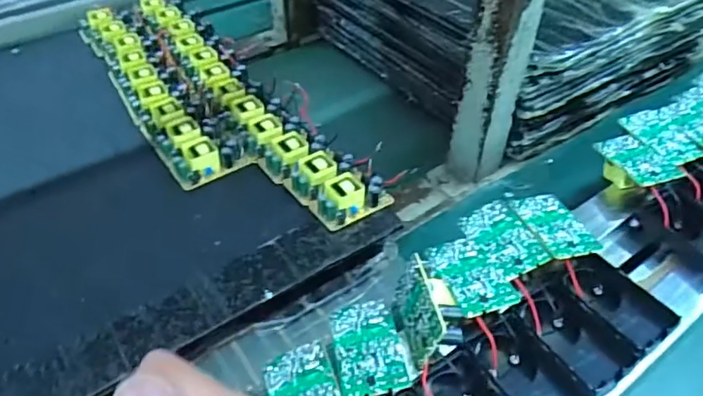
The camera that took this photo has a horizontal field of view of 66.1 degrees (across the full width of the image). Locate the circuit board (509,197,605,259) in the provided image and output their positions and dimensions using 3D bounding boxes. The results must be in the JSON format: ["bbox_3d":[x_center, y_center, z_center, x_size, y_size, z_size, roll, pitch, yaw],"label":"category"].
[{"bbox_3d":[0.141,0.019,0.375,0.037,0.004,0.061,-11,40,-13],"label":"circuit board"}]

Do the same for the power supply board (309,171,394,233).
[{"bbox_3d":[0.000,-0.002,0.446,0.063,0.020,0.035,-24,48,-22],"label":"power supply board"}]

